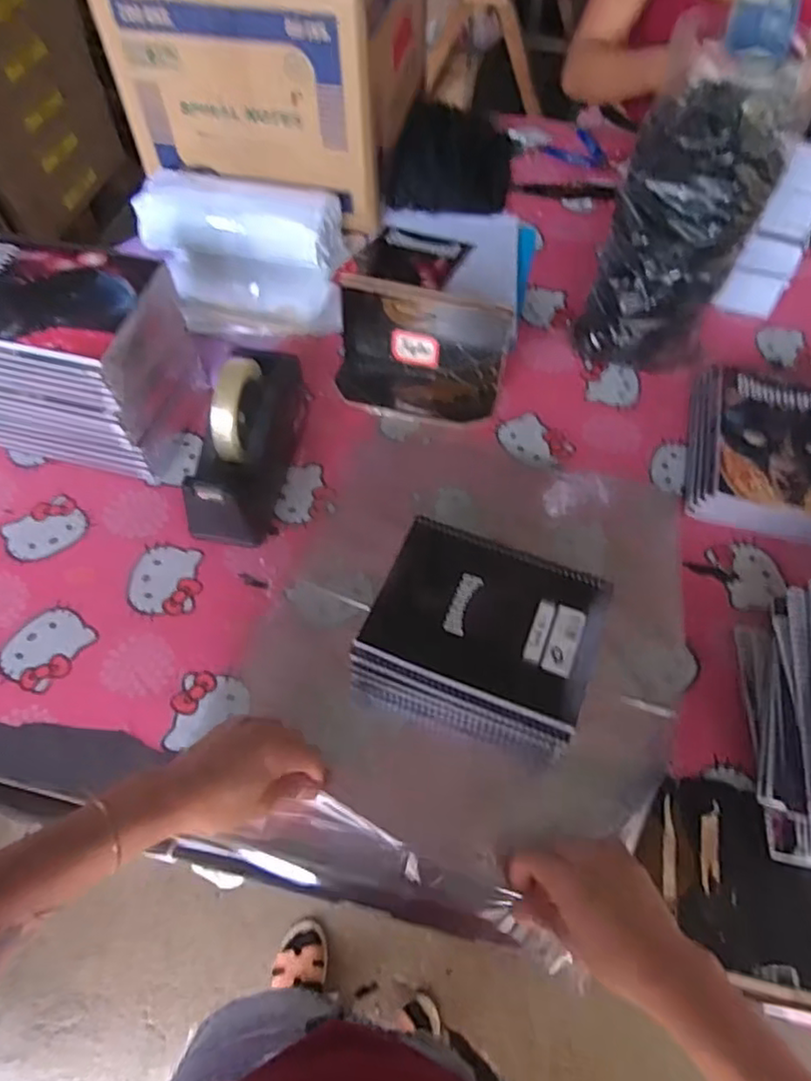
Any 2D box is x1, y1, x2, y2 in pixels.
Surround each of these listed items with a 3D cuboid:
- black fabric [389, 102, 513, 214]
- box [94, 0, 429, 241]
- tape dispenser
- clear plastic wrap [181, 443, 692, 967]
[{"bbox_3d":[0.079,-0.590,1.031,0.170,0.059,0.232,10,58,5],"label":"black fabric"},{"bbox_3d":[-0.176,-0.701,0.935,0.349,0.256,0.364,10,58,5],"label":"box"},{"bbox_3d":[-0.166,-0.103,0.685,0.082,0.130,0.214,13,58,7],"label":"tape dispenser"},{"bbox_3d":[0.065,0.108,0.659,0.388,0.044,0.477,14,58,8],"label":"clear plastic wrap"}]

